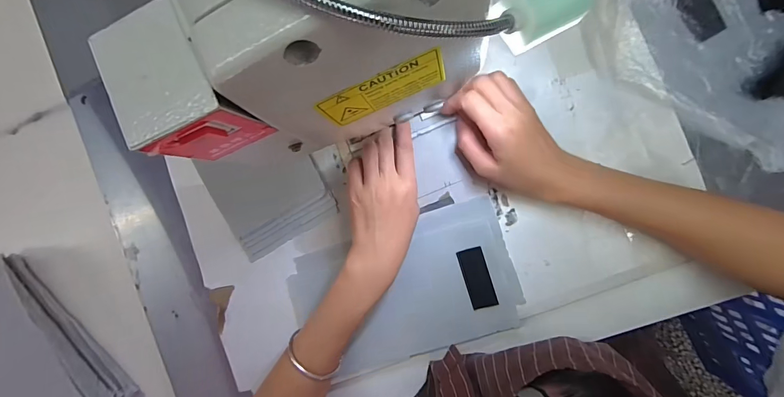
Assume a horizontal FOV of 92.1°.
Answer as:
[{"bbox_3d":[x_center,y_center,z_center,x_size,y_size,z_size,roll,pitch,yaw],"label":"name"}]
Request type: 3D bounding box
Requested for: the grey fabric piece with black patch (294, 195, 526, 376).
[{"bbox_3d":[0.010,0.094,0.381,0.222,0.005,0.129,-19,88,9],"label":"grey fabric piece with black patch"}]

